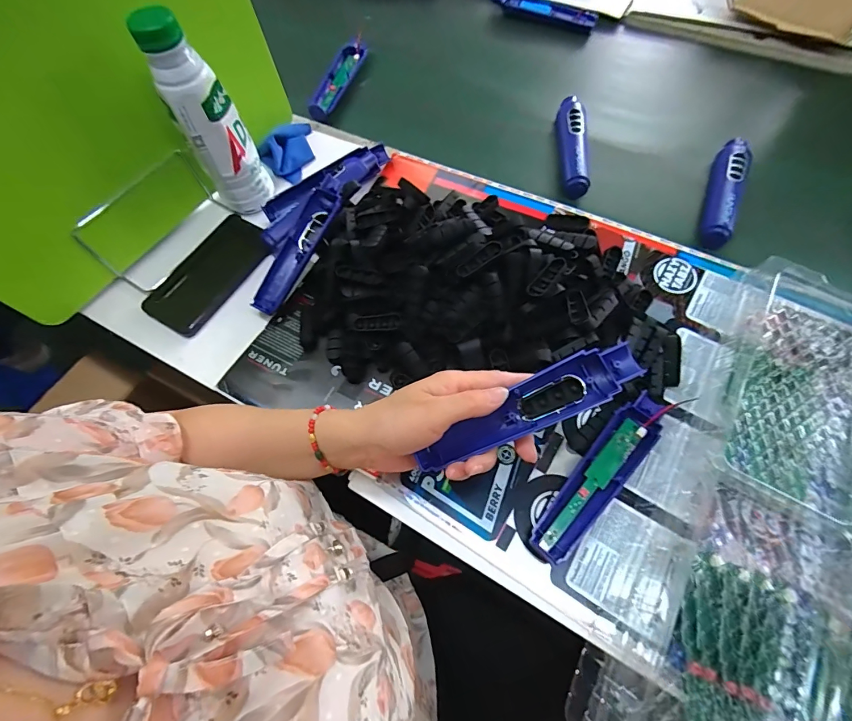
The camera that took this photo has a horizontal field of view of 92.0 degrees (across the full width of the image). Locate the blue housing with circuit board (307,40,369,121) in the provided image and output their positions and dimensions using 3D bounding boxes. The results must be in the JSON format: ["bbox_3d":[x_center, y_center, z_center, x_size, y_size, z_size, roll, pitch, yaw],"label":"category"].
[{"bbox_3d":[-0.130,-0.419,0.616,0.027,0.026,0.152,15,68,10],"label":"blue housing with circuit board"}]

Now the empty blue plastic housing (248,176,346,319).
[{"bbox_3d":[-0.141,-0.129,0.465,0.041,0.025,0.167,25,82,14],"label":"empty blue plastic housing"}]

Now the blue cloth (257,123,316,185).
[{"bbox_3d":[-0.182,-0.279,0.541,0.073,0.041,0.086,-20,67,-5],"label":"blue cloth"}]

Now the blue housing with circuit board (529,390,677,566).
[{"bbox_3d":[0.151,0.099,0.355,0.038,0.019,0.167,38,73,18],"label":"blue housing with circuit board"}]

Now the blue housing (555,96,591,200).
[{"bbox_3d":[0.192,-0.283,0.542,0.033,0.042,0.162,4,67,5],"label":"blue housing"}]

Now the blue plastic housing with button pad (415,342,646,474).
[{"bbox_3d":[0.073,0.039,0.308,0.167,0.020,0.037,-28,65,4],"label":"blue plastic housing with button pad"}]

